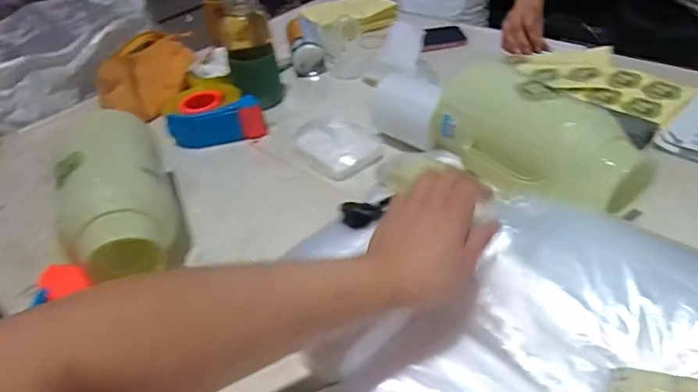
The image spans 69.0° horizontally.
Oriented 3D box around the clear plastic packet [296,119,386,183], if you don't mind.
[{"bbox_3d":[-0.013,-0.079,0.763,0.107,0.031,0.124,-24,41,-18],"label":"clear plastic packet"}]

